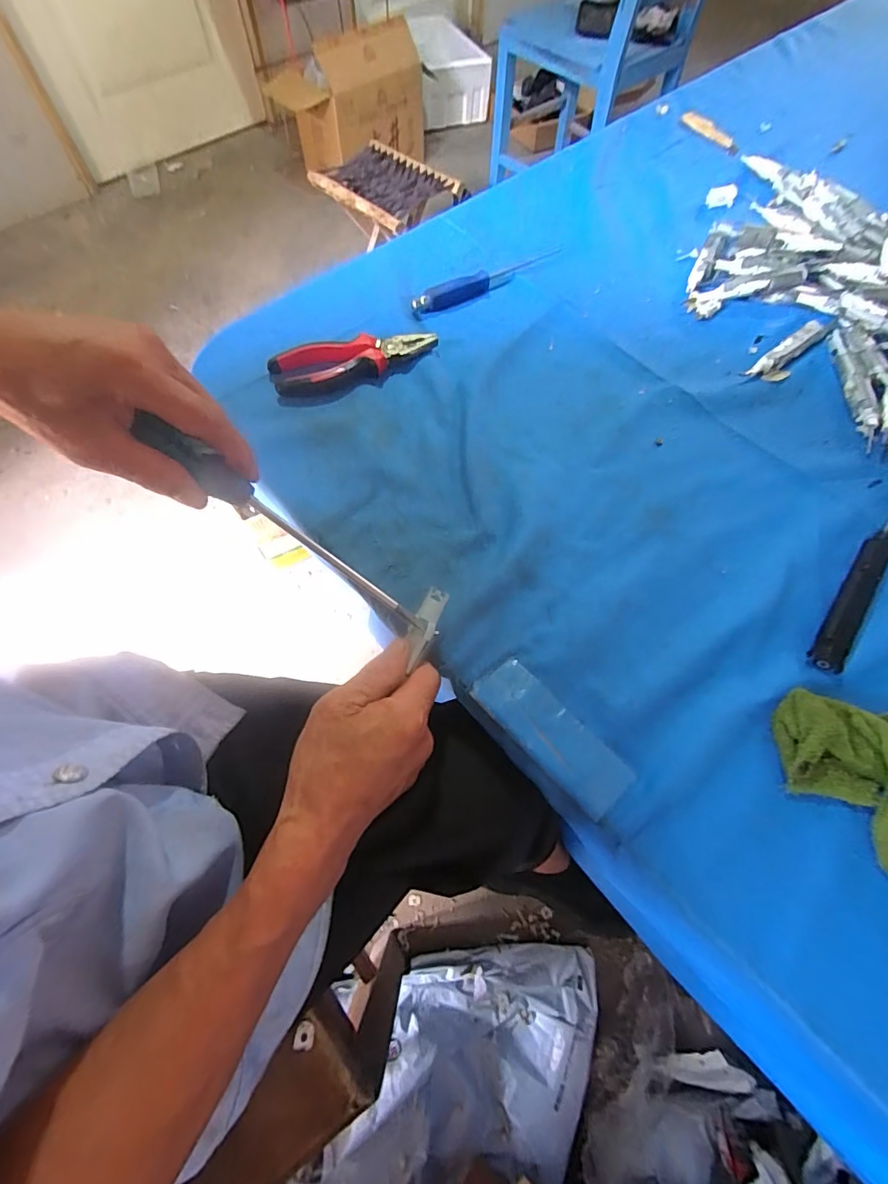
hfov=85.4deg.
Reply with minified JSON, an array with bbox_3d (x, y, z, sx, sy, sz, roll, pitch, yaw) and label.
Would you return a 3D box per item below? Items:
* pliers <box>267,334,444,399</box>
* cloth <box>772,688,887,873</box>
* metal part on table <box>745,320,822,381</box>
[{"bbox_3d":[-0.085,-0.222,0.465,0.158,0.018,0.054,-10,65,-6],"label":"pliers"},{"bbox_3d":[0.274,0.120,0.300,0.104,0.023,0.113,-3,65,-3],"label":"cloth"},{"bbox_3d":[0.344,-0.236,0.478,0.107,0.013,0.027,-37,71,-17],"label":"metal part on table"}]

